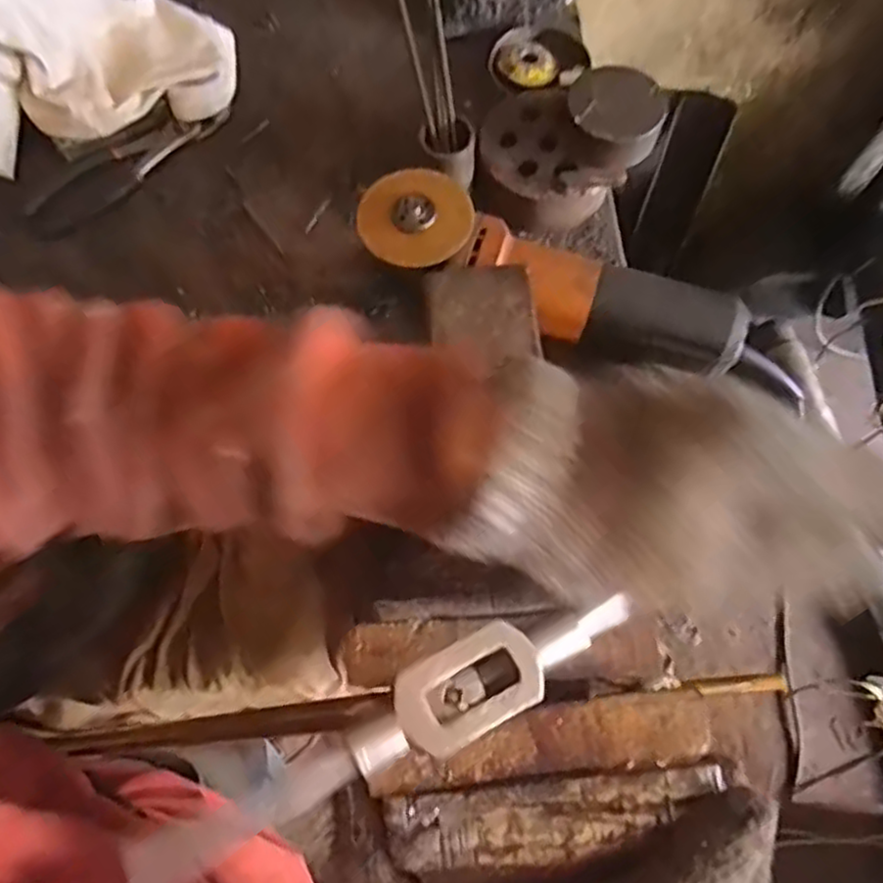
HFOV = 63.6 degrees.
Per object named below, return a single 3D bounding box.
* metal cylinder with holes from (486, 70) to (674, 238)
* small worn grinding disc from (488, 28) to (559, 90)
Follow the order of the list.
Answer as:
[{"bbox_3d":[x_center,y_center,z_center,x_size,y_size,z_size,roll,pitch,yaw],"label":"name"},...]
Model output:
[{"bbox_3d":[0.097,-0.231,0.552,0.134,0.072,0.102,-13,71,-3],"label":"metal cylinder with holes"},{"bbox_3d":[0.074,-0.339,0.634,0.060,0.012,0.062,0,71,1],"label":"small worn grinding disc"}]

